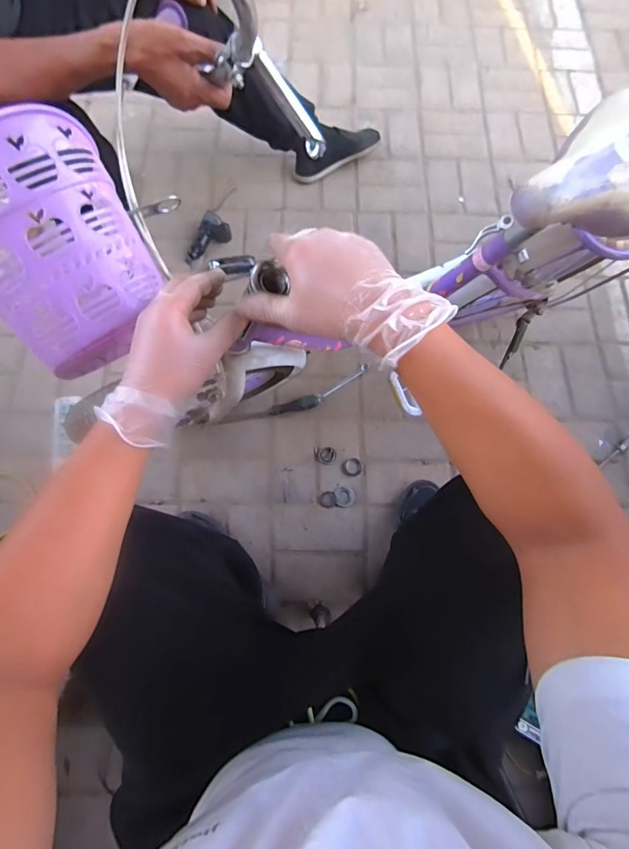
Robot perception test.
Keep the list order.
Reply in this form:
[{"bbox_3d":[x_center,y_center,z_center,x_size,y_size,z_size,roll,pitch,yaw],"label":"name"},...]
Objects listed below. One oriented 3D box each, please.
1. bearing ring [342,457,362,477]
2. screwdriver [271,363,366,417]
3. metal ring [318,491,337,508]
[{"bbox_3d":[0.085,0.095,0.870,0.044,0.004,0.043,1,73,-2],"label":"bearing ring"},{"bbox_3d":[0.018,-0.071,0.899,0.244,0.023,0.038,-25,76,-9],"label":"screwdriver"},{"bbox_3d":[0.029,0.164,0.851,0.037,0.004,0.038,1,73,-2],"label":"metal ring"}]

